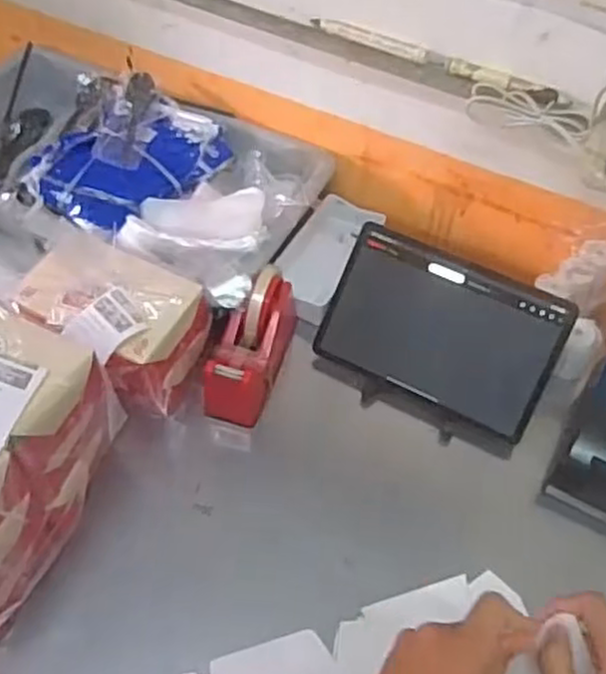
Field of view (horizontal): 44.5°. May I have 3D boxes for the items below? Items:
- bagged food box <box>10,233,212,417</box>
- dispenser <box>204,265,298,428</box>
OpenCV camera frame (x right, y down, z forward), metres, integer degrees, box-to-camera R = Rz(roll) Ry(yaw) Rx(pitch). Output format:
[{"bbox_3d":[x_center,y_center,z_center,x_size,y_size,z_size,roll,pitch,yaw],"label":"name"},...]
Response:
[{"bbox_3d":[-0.206,-0.010,0.797,0.173,0.131,0.133,19,56,11],"label":"bagged food box"},{"bbox_3d":[-0.061,0.009,0.823,0.070,0.098,0.172,15,55,8],"label":"dispenser"}]

